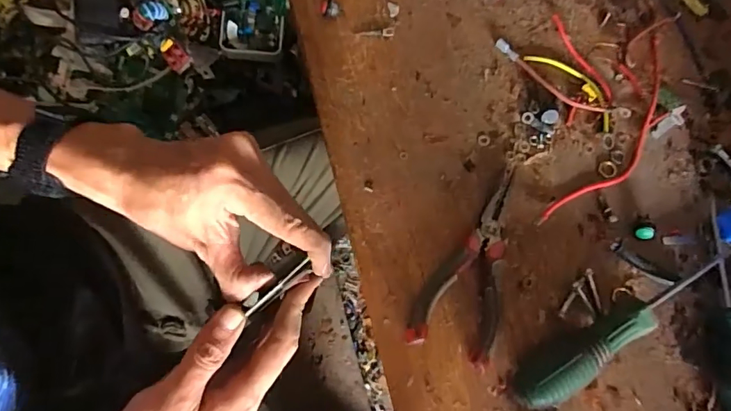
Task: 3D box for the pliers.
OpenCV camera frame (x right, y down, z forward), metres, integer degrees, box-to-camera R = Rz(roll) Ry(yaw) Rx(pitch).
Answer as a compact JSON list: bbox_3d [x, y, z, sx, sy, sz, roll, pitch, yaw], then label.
[{"bbox_3d":[0.083,0.036,0.346,0.058,0.017,0.153,21,72,5],"label":"pliers"}]

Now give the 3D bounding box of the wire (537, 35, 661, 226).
[{"bbox_3d":[0.215,-0.060,0.386,0.042,0.008,0.224,35,74,9],"label":"wire"}]

